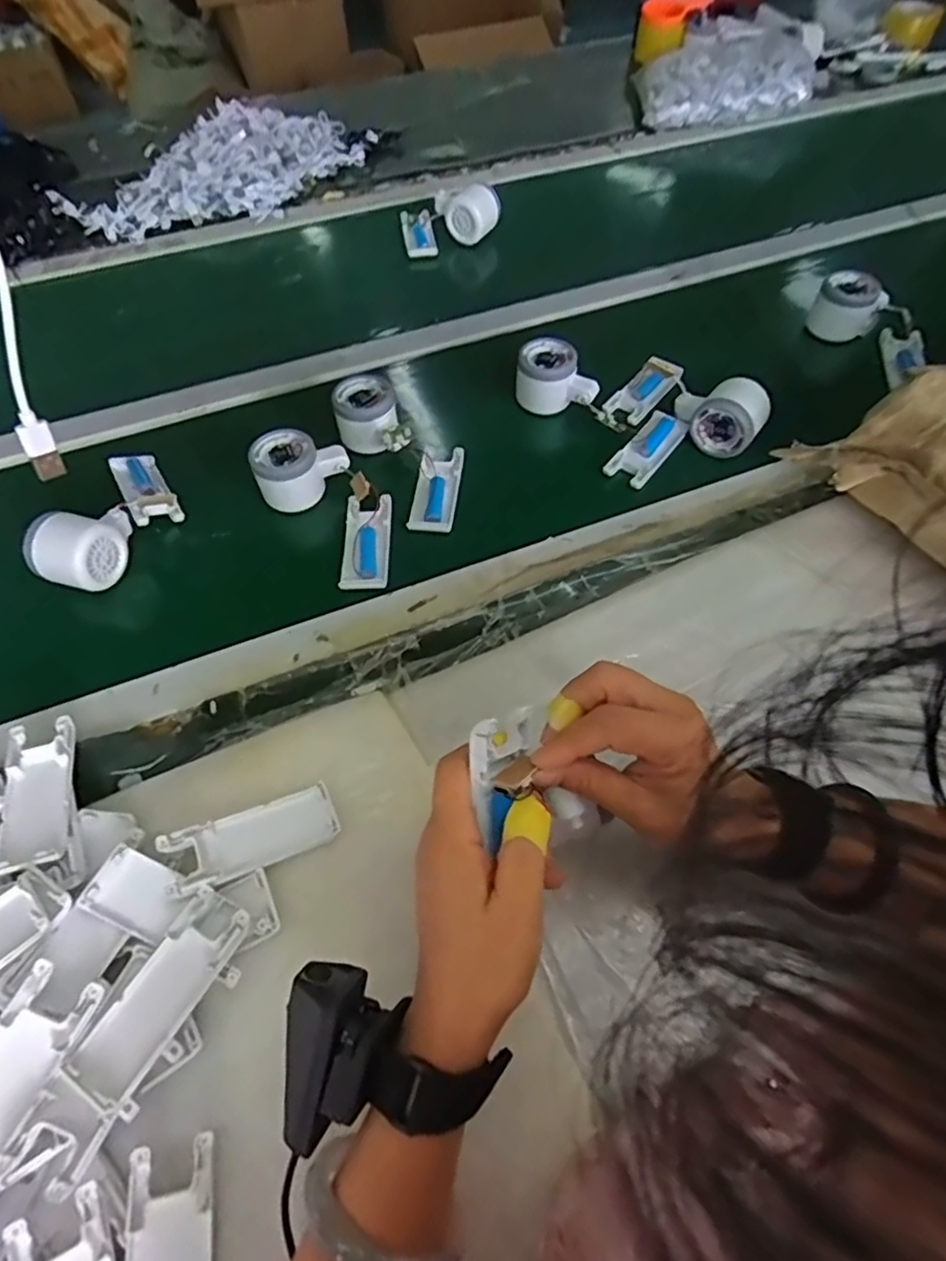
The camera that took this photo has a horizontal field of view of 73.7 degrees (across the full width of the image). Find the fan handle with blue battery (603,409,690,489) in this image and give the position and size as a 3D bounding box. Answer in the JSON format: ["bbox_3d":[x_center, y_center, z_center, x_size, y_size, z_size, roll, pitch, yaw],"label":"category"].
[{"bbox_3d":[0.171,-0.177,0.617,0.042,0.019,0.101,34,66,21],"label":"fan handle with blue battery"}]

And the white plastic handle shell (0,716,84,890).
[{"bbox_3d":[-0.284,0.113,0.412,0.043,0.023,0.117,-20,60,-8],"label":"white plastic handle shell"}]

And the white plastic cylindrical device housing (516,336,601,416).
[{"bbox_3d":[0.090,-0.255,0.650,0.083,0.065,0.052,19,62,14],"label":"white plastic cylindrical device housing"}]

